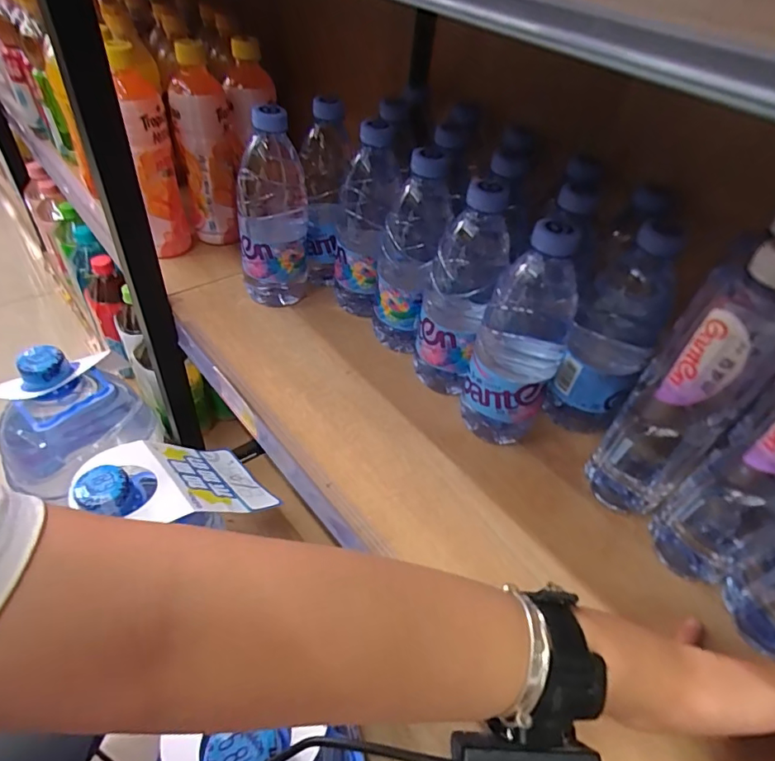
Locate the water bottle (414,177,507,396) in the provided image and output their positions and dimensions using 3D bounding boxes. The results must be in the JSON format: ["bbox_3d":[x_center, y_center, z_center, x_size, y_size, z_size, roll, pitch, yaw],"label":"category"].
[{"bbox_3d":[0.061,-0.071,0.437,0.062,0.197,0.059,8,44,2],"label":"water bottle"}]

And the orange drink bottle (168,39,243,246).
[{"bbox_3d":[-0.210,-0.267,0.579,0.068,0.214,0.054,-10,46,-15],"label":"orange drink bottle"}]

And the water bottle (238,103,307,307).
[{"bbox_3d":[-0.120,-0.169,0.508,0.073,0.197,0.058,-6,46,-12],"label":"water bottle"}]

